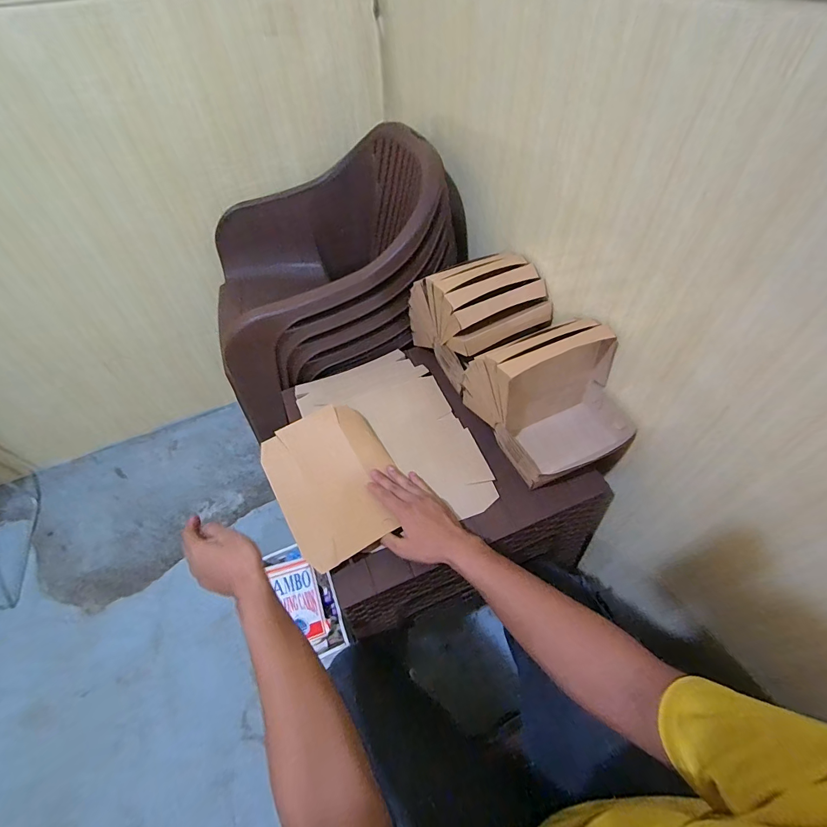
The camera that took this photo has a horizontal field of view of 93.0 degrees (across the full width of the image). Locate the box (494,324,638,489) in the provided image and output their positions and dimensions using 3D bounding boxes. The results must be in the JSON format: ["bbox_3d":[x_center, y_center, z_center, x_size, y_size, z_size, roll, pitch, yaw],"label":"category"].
[{"bbox_3d":[0.232,-0.003,0.598,0.191,0.173,0.134,-23,54,-13],"label":"box"}]

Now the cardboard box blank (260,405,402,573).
[{"bbox_3d":[-0.121,0.100,0.623,0.184,0.037,0.240,-28,55,-17],"label":"cardboard box blank"}]

